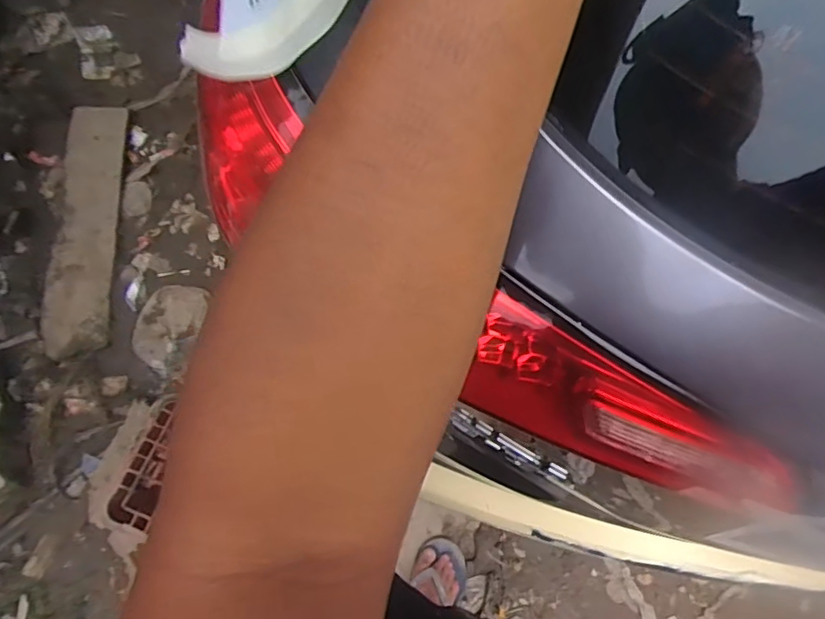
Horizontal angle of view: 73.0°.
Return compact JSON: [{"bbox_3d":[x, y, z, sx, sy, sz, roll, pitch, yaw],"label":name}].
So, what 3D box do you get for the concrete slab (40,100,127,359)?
[{"bbox_3d":[-0.815,-0.213,1.390,0.154,0.049,0.664,-2,73,-8],"label":"concrete slab"}]

